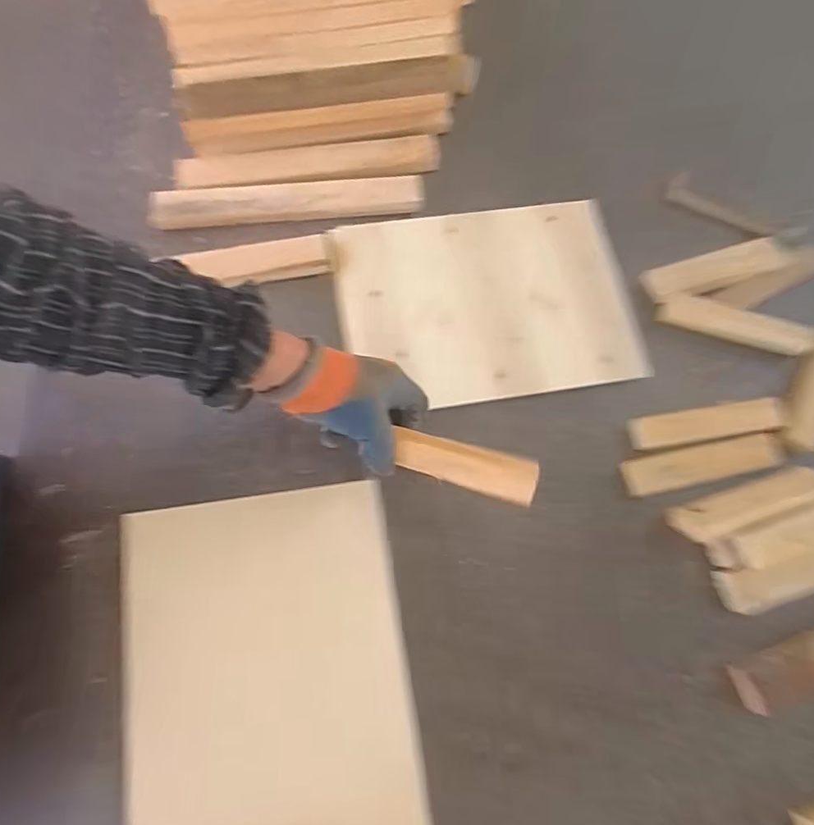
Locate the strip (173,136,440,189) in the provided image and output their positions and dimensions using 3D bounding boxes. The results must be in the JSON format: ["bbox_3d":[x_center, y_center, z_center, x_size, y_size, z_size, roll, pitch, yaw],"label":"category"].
[{"bbox_3d":[-0.116,-0.293,0.623,0.306,0.012,0.051,-6,74,-4],"label":"strip"}]

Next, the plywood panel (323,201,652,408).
[{"bbox_3d":[0.088,-0.124,0.584,0.316,0.010,0.223,-8,74,-4],"label":"plywood panel"}]

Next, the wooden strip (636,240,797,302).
[{"bbox_3d":[0.357,-0.163,0.613,0.166,0.023,0.041,-14,75,-6],"label":"wooden strip"}]

